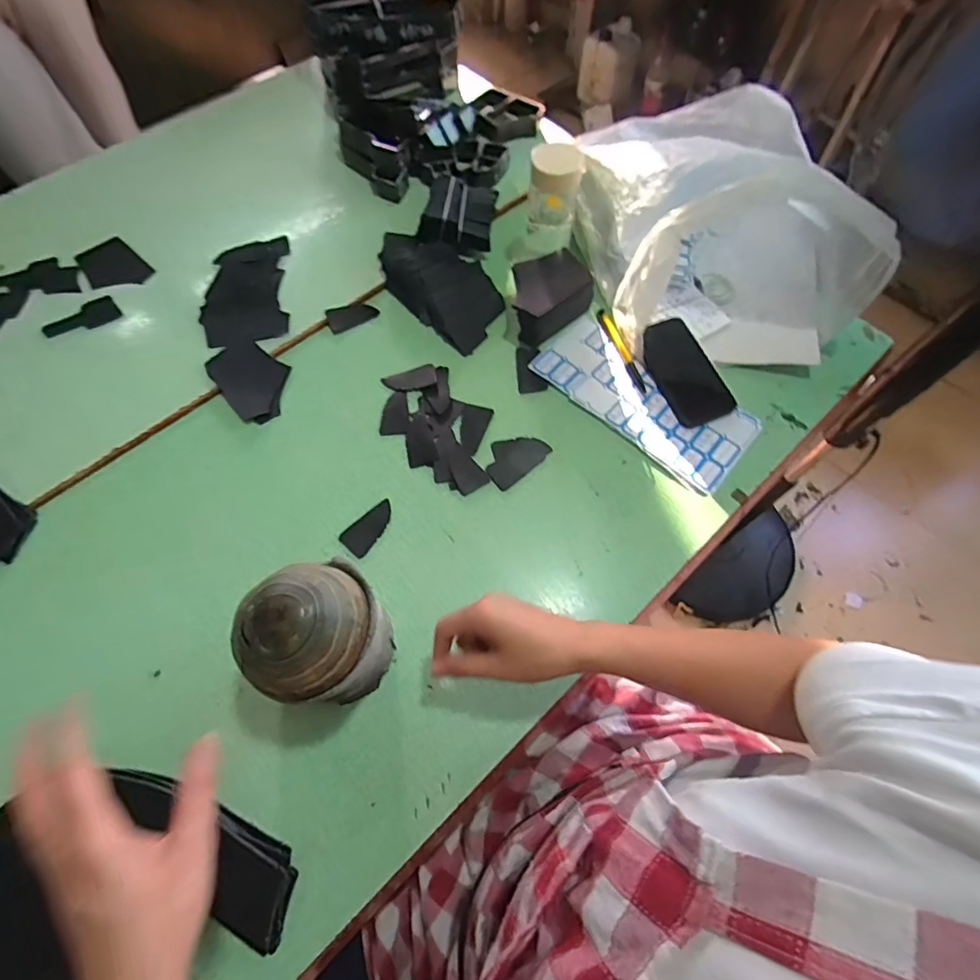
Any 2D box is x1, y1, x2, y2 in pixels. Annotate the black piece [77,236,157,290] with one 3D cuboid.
[{"bbox_3d":[-0.520,-0.308,0.711,0.107,0.004,0.073,40,70,16],"label":"black piece"}]

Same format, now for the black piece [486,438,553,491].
[{"bbox_3d":[0.027,-0.039,0.593,0.076,0.004,0.052,-38,71,-17],"label":"black piece"}]

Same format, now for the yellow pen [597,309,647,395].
[{"bbox_3d":[0.167,-0.178,0.650,0.012,0.011,0.131,-17,66,-9],"label":"yellow pen"}]

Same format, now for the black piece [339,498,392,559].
[{"bbox_3d":[-0.129,0.041,0.563,0.034,0.004,0.065,40,70,17],"label":"black piece"}]

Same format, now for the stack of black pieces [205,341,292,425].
[{"bbox_3d":[-0.287,-0.134,0.630,0.077,0.016,0.109,-36,70,-17],"label":"stack of black pieces"}]

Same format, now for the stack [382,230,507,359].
[{"bbox_3d":[-0.061,-0.275,0.683,0.109,0.036,0.194,-39,71,-18],"label":"stack"}]

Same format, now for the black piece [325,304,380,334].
[{"bbox_3d":[-0.180,-0.229,0.681,0.064,0.005,0.038,-21,67,-11],"label":"black piece"}]

